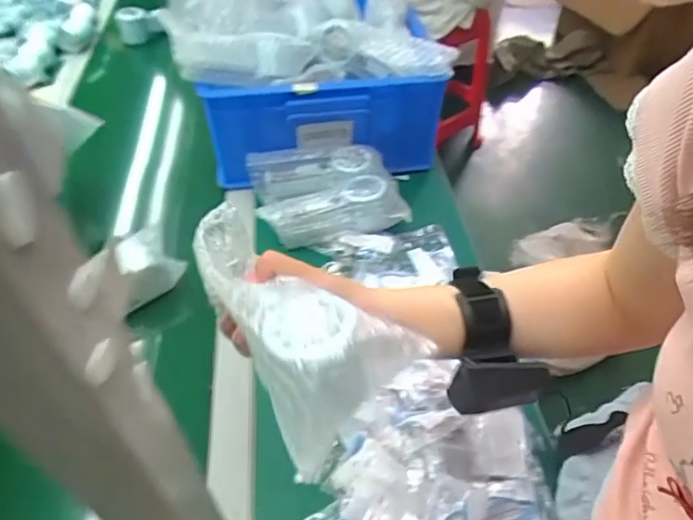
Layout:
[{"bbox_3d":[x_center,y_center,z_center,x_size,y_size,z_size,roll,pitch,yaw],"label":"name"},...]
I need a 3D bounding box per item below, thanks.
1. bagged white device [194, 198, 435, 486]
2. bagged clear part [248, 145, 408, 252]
[{"bbox_3d":[-0.039,0.032,0.343,0.089,0.053,0.188,-25,50,-27],"label":"bagged white device"},{"bbox_3d":[-0.029,-0.094,0.722,0.197,0.064,0.135,-6,47,-12],"label":"bagged clear part"}]

